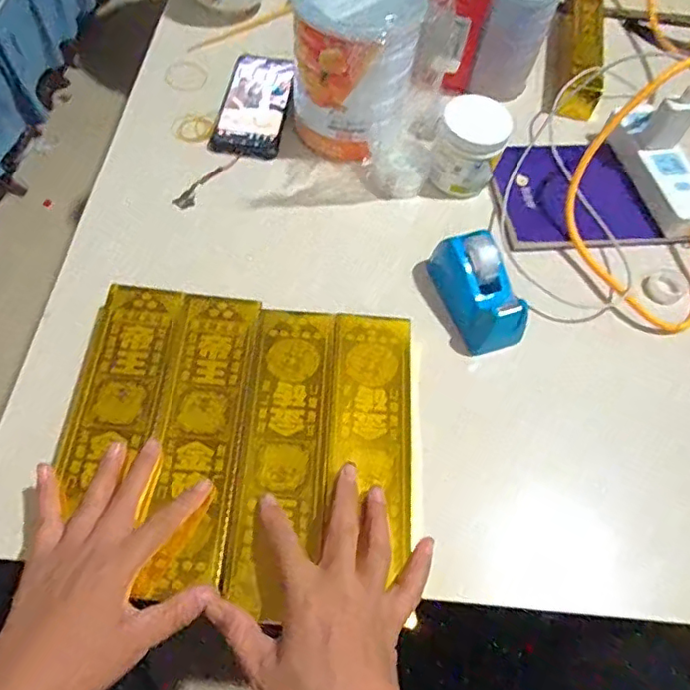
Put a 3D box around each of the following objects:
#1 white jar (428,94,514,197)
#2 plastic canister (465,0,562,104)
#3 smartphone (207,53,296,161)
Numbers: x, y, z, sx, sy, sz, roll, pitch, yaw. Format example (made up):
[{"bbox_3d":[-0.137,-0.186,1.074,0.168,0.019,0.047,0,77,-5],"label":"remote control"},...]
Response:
[{"bbox_3d":[0.130,-0.207,0.605,0.069,0.079,0.062,19,62,7],"label":"white jar"},{"bbox_3d":[0.204,-0.369,0.684,0.075,0.141,0.076,21,62,8],"label":"plastic canister"},{"bbox_3d":[-0.105,-0.286,0.677,0.080,0.008,0.163,8,61,1],"label":"smartphone"}]

